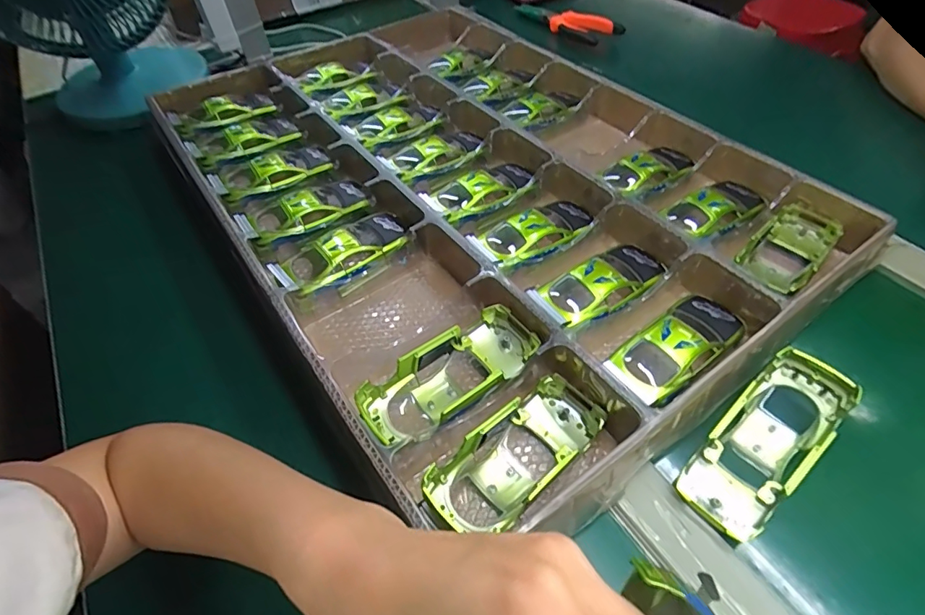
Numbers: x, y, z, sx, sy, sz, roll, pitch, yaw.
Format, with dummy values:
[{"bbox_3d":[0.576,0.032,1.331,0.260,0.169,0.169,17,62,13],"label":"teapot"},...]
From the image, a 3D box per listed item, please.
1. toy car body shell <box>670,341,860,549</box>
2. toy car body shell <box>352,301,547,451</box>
[{"bbox_3d":[0.200,0.089,0.324,0.134,0.034,0.053,-44,59,-12],"label":"toy car body shell"},{"bbox_3d":[-0.008,0.050,0.350,0.137,0.038,0.063,-33,55,-20],"label":"toy car body shell"}]

